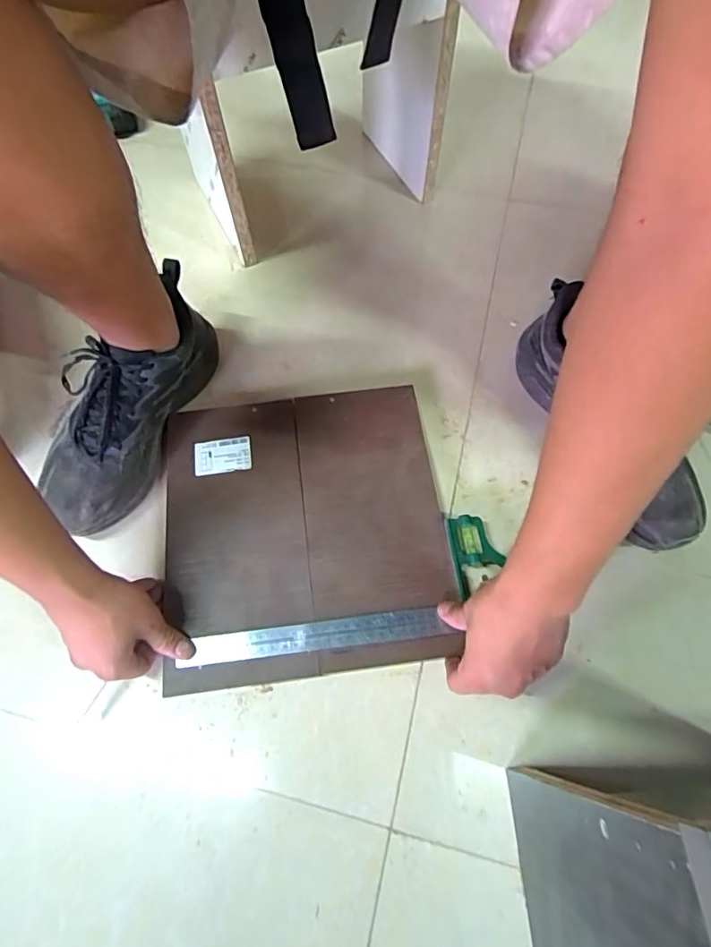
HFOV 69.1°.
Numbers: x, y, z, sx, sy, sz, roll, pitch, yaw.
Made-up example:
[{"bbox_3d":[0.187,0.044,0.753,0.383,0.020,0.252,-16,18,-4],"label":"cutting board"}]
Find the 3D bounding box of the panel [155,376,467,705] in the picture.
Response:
[{"bbox_3d":[-0.055,0.050,0.534,0.279,0.015,0.296,-8,65,-3],"label":"panel"}]

